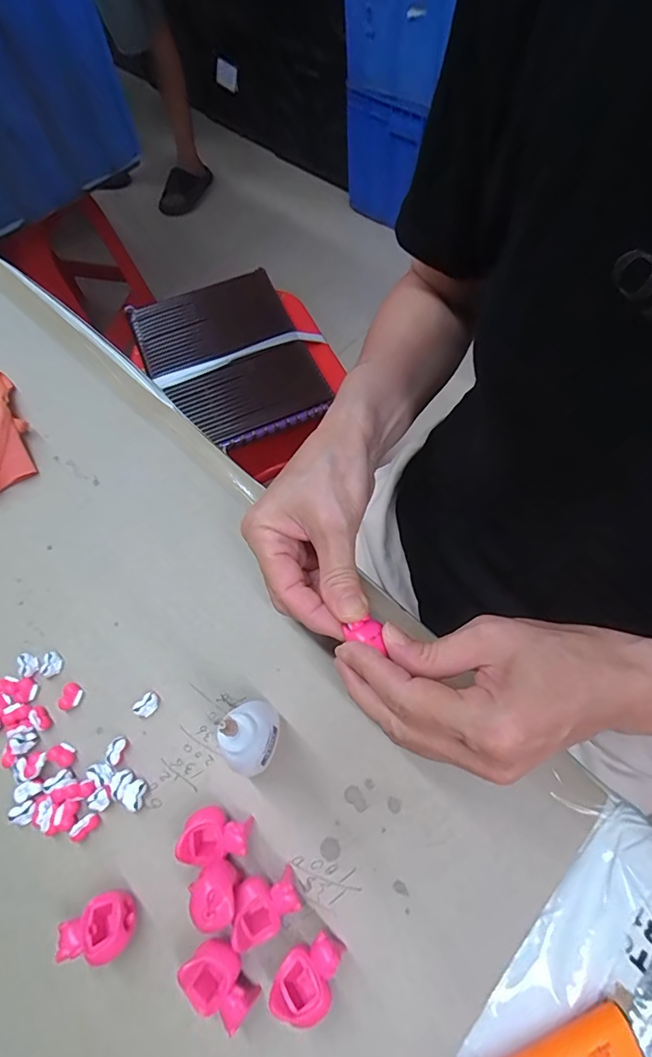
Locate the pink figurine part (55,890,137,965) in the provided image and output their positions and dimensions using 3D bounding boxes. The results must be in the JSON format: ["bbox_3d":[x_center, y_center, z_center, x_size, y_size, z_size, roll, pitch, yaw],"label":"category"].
[{"bbox_3d":[-0.105,0.187,0.223,0.033,0.023,0.024,-12,64,-3],"label":"pink figurine part"}]

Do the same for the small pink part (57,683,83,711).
[{"bbox_3d":[-0.149,0.098,0.275,0.011,0.005,0.015,9,65,7],"label":"small pink part"}]

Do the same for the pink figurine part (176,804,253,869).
[{"bbox_3d":[-0.055,0.152,0.237,0.033,0.022,0.023,-13,64,-4],"label":"pink figurine part"}]

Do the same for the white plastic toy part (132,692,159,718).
[{"bbox_3d":[-0.103,0.102,0.271,0.016,0.006,0.011,-33,67,-13],"label":"white plastic toy part"}]

